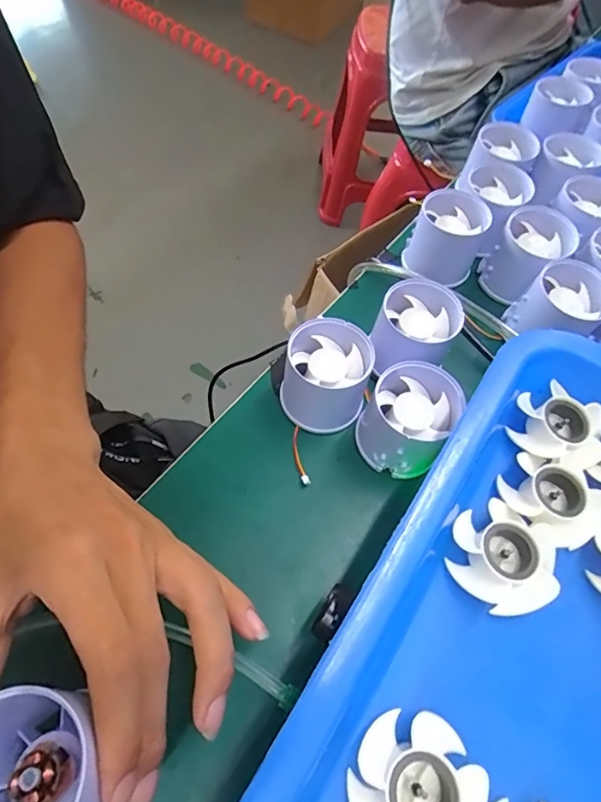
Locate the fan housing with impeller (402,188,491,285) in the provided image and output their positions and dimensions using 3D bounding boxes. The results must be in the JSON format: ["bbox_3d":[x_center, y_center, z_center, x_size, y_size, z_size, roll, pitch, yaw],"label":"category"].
[{"bbox_3d":[0.113,-0.127,0.376,0.054,0.053,0.050,21,61,7],"label":"fan housing with impeller"}]

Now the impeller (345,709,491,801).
[{"bbox_3d":[0.039,0.130,0.160,0.040,0.015,0.043,2,60,-3],"label":"impeller"}]

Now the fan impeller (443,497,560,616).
[{"bbox_3d":[0.084,0.068,0.204,0.036,0.020,0.043,-29,67,-19],"label":"fan impeller"}]

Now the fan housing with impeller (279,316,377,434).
[{"bbox_3d":[0.016,-0.015,0.305,0.053,0.052,0.051,3,60,-3],"label":"fan housing with impeller"}]

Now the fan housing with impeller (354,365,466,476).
[{"bbox_3d":[0.064,0.013,0.292,0.052,0.055,0.050,2,60,-3],"label":"fan housing with impeller"}]

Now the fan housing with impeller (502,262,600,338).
[{"bbox_3d":[0.181,-0.065,0.335,0.052,0.041,0.053,2,60,-3],"label":"fan housing with impeller"}]

